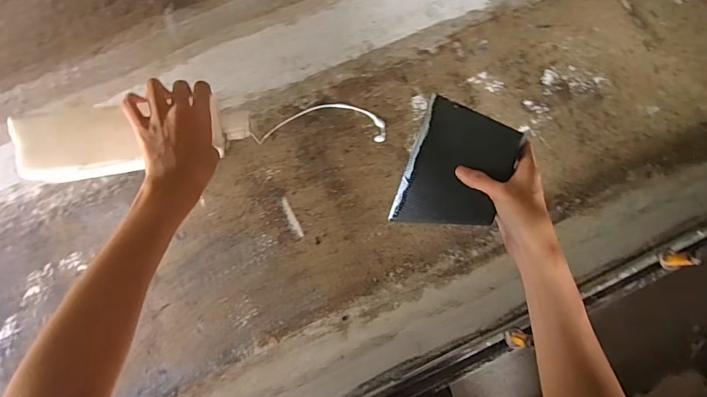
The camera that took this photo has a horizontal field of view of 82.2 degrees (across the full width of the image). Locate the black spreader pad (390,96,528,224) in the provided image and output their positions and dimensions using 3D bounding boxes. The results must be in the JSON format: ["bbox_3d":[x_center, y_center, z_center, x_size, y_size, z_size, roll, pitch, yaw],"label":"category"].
[{"bbox_3d":[0.109,-0.033,0.435,0.106,0.016,0.139,18,89,25],"label":"black spreader pad"}]

